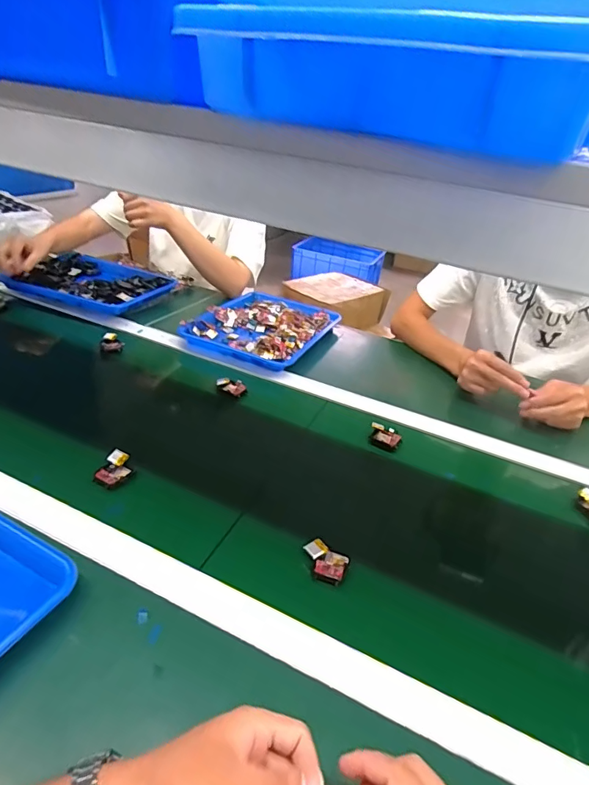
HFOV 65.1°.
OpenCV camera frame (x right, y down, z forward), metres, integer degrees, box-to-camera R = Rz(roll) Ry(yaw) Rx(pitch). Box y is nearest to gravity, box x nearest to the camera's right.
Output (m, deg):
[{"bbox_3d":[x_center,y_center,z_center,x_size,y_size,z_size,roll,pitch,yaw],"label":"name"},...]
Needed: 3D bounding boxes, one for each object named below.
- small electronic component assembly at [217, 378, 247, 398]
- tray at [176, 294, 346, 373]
[{"bbox_3d":[-0.109,-0.012,0.802,0.053,0.012,0.035,22,35,22],"label":"small electronic component assembly"},{"bbox_3d":[-0.061,-0.150,1.017,0.250,0.033,0.316,19,34,17],"label":"tray"}]

